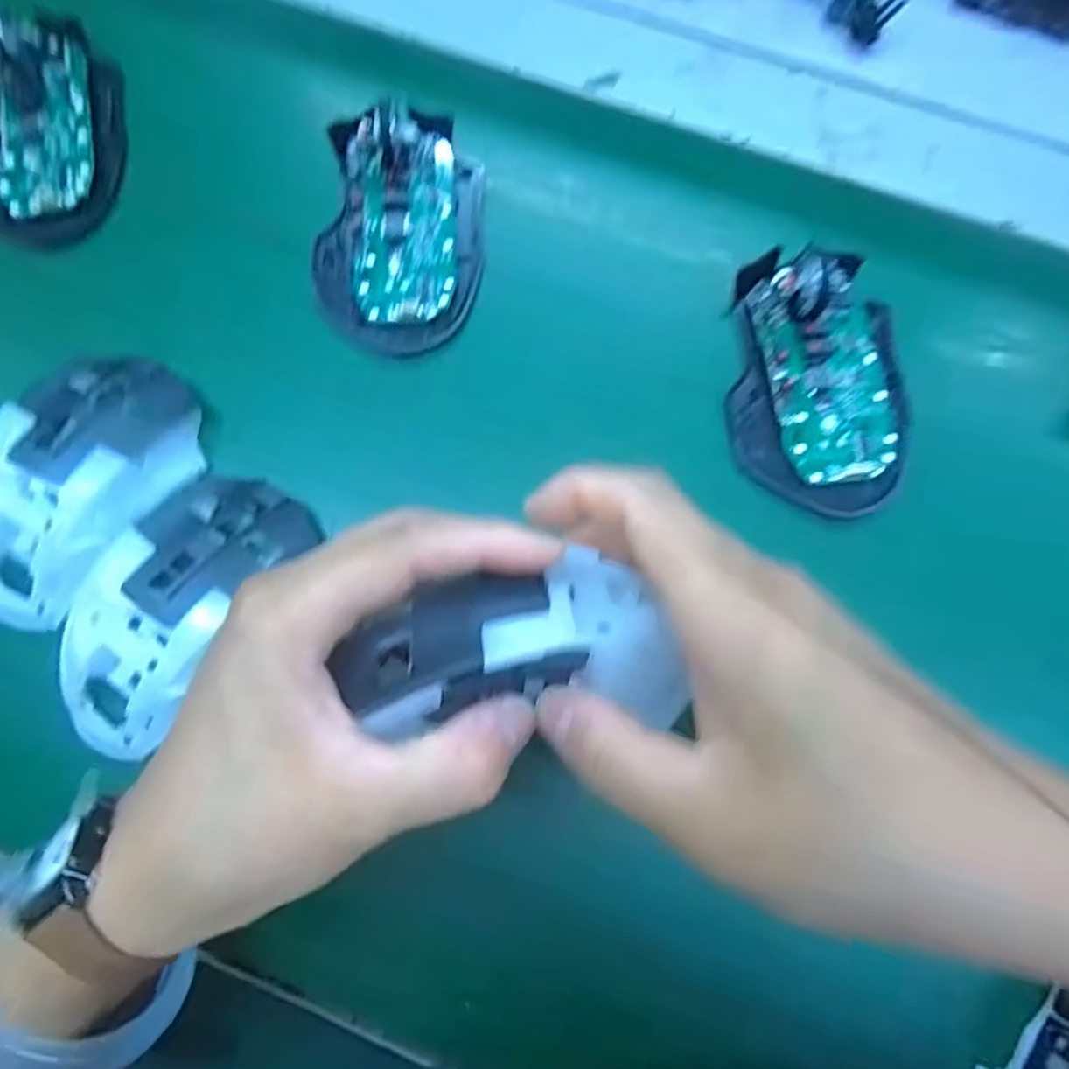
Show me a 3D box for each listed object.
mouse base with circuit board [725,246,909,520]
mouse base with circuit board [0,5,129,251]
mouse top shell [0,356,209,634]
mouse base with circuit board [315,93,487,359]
[{"bbox_3d":[0.122,-0.068,0.285,0.071,0.022,0.115,5,78,2],"label":"mouse base with circuit board"},{"bbox_3d":[-0.231,-0.192,0.314,0.067,0.024,0.113,2,77,1],"label":"mouse base with circuit board"},{"bbox_3d":[-0.183,-0.019,0.268,0.061,0.030,0.113,25,79,6],"label":"mouse top shell"},{"bbox_3d":[-0.062,-0.137,0.301,0.073,0.024,0.111,0,77,1],"label":"mouse base with circuit board"}]

